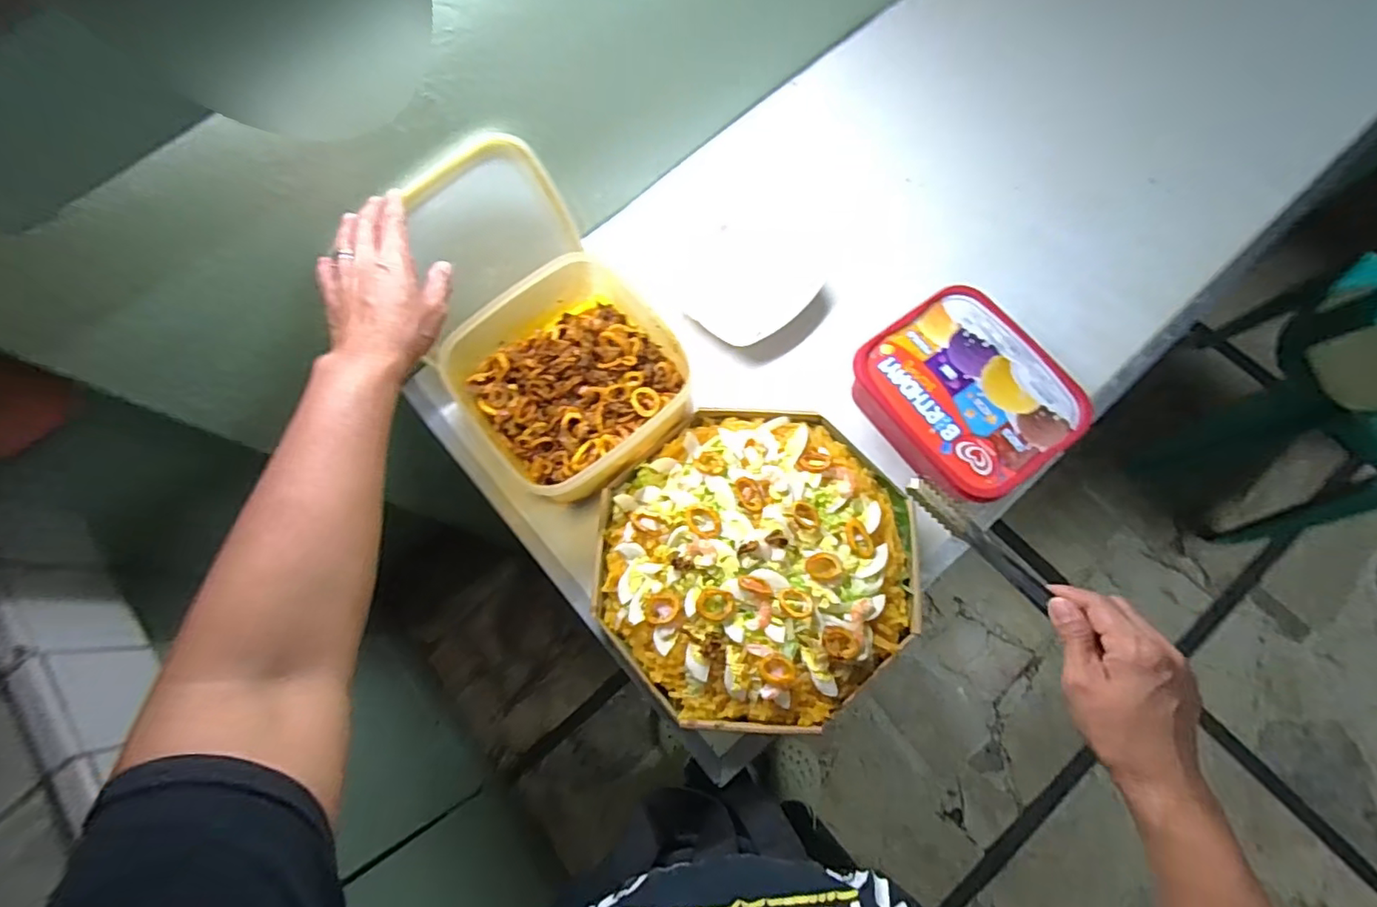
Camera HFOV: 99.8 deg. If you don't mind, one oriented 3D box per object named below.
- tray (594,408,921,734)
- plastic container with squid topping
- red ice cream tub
[{"bbox_3d":[0.066,0.100,0.564,0.304,0.048,0.292,-40,75,-9],"label":"tray"},{"bbox_3d":[-0.121,-0.083,0.621,0.225,0.079,0.227,-37,75,-8],"label":"plastic container with squid topping"},{"bbox_3d":[0.279,-0.056,0.599,0.164,0.067,0.197,-33,74,-7],"label":"red ice cream tub"}]

